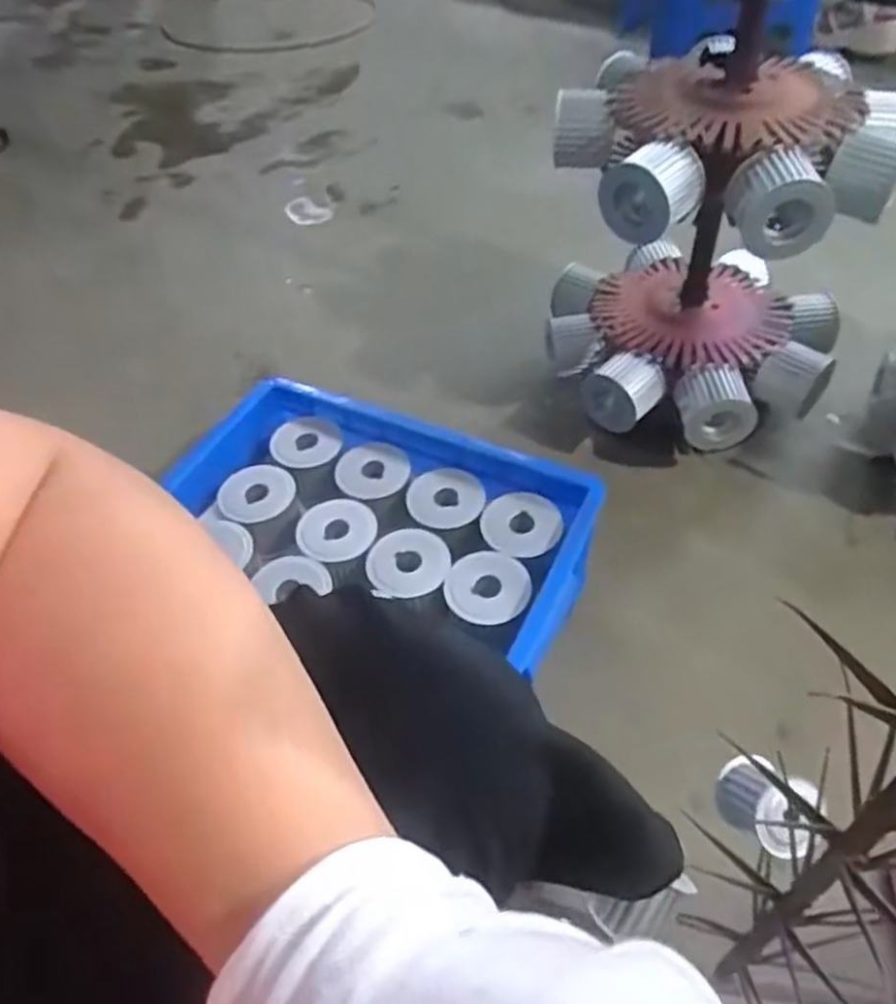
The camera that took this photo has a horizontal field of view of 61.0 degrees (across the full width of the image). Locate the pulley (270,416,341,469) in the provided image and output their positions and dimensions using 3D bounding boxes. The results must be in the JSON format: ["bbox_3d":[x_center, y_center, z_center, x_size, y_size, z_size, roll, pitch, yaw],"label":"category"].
[{"bbox_3d":[-0.156,-0.067,0.828,0.074,0.016,0.065,-13,49,-7],"label":"pulley"}]

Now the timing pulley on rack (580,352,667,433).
[{"bbox_3d":[0.202,-0.127,0.883,0.082,0.072,0.054,25,55,23],"label":"timing pulley on rack"}]

